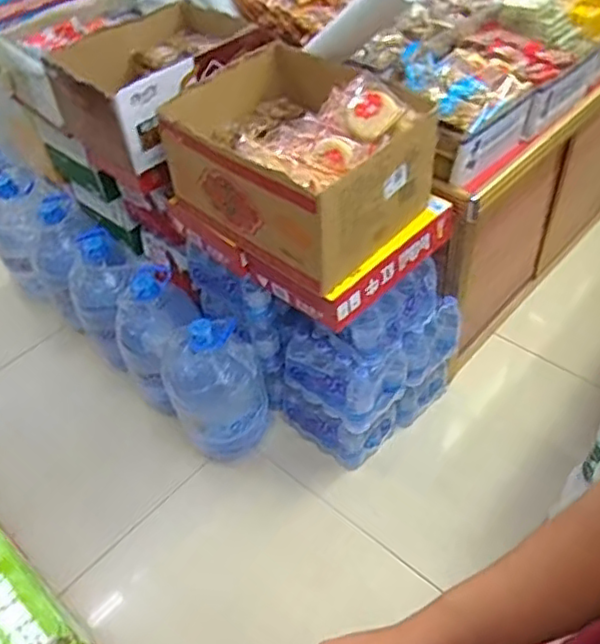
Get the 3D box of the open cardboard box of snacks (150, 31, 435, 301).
[{"bbox_3d":[-0.006,-0.334,1.305,0.459,0.256,0.349,28,55,28],"label":"open cardboard box of snacks"}]

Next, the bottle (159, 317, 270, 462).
[{"bbox_3d":[-0.210,0.159,1.610,0.234,0.345,0.200,-20,48,-13],"label":"bottle"}]

